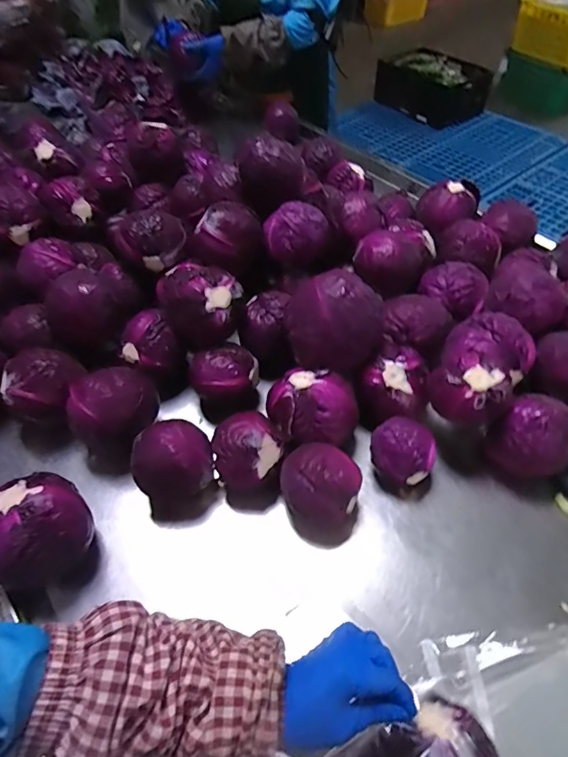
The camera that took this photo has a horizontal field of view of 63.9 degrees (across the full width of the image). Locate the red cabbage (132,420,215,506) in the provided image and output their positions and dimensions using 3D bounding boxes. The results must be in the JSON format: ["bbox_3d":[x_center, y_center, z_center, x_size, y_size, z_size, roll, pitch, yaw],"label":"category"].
[{"bbox_3d":[-0.145,0.111,0.600,0.100,0.098,0.094,-2,52,0],"label":"red cabbage"}]

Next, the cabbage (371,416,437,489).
[{"bbox_3d":[0.162,0.101,0.620,0.082,0.082,0.075,-1,52,1],"label":"cabbage"}]

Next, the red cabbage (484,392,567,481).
[{"bbox_3d":[0.327,0.092,0.612,0.097,0.114,0.094,-33,58,-22],"label":"red cabbage"}]

